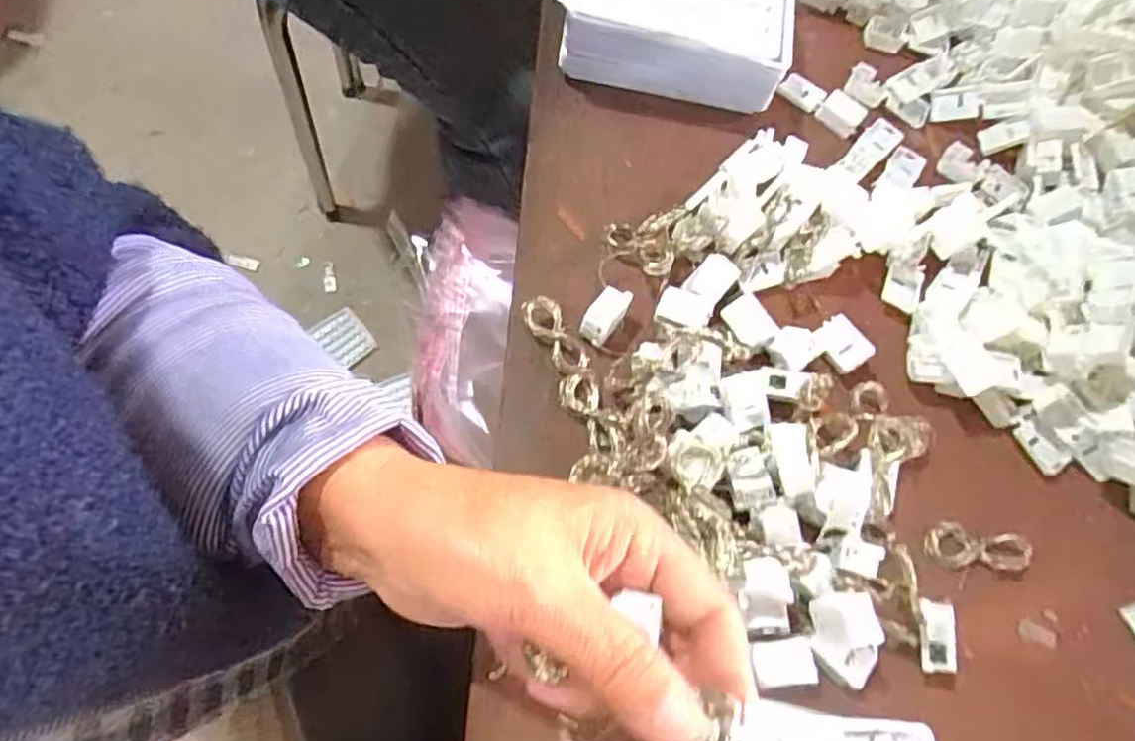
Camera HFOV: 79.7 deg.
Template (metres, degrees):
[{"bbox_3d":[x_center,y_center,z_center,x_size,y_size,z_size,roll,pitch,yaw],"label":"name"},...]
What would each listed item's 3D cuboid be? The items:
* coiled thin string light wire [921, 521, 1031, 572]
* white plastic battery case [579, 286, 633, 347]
[{"bbox_3d":[0.199,0.086,0.331,0.045,0.007,0.021,1,65,12],"label":"coiled thin string light wire"},{"bbox_3d":[0.020,-0.028,0.350,0.015,0.018,0.030,30,68,8],"label":"white plastic battery case"}]

